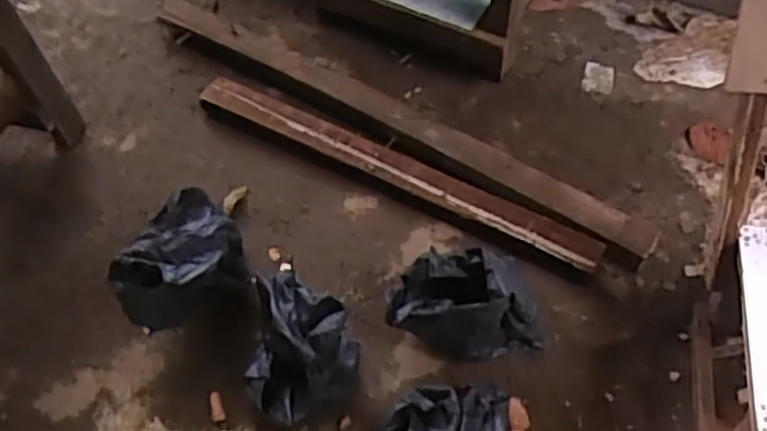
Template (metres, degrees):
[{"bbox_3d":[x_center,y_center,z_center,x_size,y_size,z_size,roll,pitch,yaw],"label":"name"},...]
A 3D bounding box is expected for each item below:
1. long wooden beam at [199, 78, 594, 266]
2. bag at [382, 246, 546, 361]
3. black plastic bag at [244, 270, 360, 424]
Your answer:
[{"bbox_3d":[-0.005,-0.085,1.217,0.726,0.044,0.074,26,62,20],"label":"long wooden beam"},{"bbox_3d":[0.109,0.118,1.024,0.200,0.118,0.145,-9,56,-1],"label":"bag"},{"bbox_3d":[-0.117,0.168,1.005,0.151,0.119,0.215,-1,56,4],"label":"black plastic bag"}]

